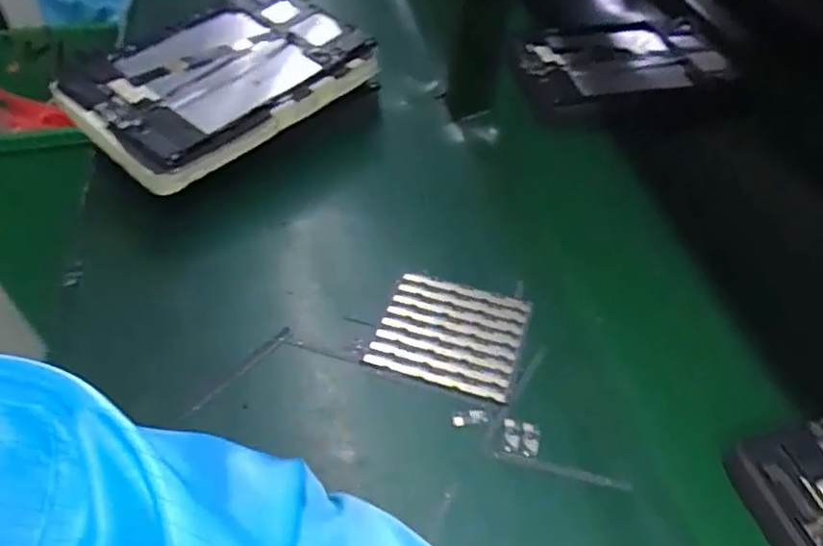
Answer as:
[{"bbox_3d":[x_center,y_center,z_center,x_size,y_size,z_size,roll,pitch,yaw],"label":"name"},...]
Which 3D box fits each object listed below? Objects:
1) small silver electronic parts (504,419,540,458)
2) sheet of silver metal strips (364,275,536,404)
[{"bbox_3d":[0.073,0.108,0.417,0.023,0.004,0.024,8,47,5],"label":"small silver electronic parts"},{"bbox_3d":[0.030,0.045,0.475,0.105,0.006,0.096,16,49,12],"label":"sheet of silver metal strips"}]

